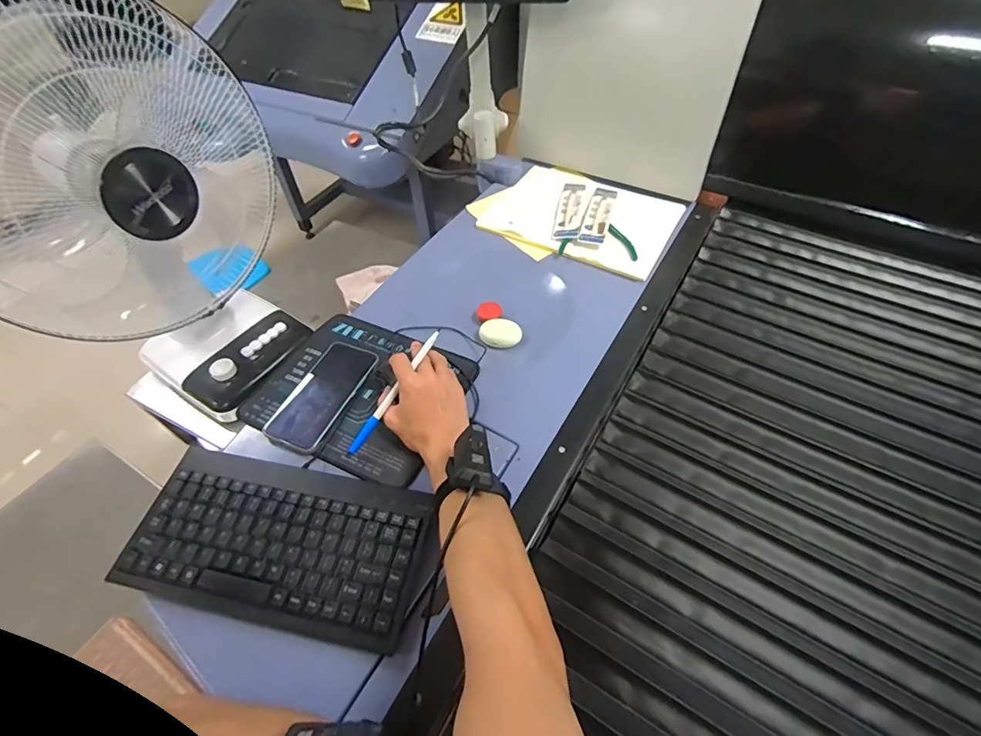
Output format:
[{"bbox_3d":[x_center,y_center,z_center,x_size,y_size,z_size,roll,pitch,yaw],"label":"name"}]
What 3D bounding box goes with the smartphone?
[{"bbox_3d":[-0.213,0.031,0.585,0.078,0.011,0.164,17,54,15],"label":"smartphone"}]

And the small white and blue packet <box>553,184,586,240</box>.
[{"bbox_3d":[0.144,-0.286,0.820,0.043,0.009,0.179,4,51,16],"label":"small white and blue packet"}]

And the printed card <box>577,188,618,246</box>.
[{"bbox_3d":[0.193,-0.273,0.809,0.042,0.012,0.176,17,51,8],"label":"printed card"}]

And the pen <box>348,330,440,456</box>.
[{"bbox_3d":[-0.113,0.027,0.545,0.012,0.016,0.177,29,76,24],"label":"pen"}]

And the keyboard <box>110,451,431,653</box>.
[{"bbox_3d":[-0.208,0.175,0.467,0.300,0.031,0.143,9,52,9],"label":"keyboard"}]

